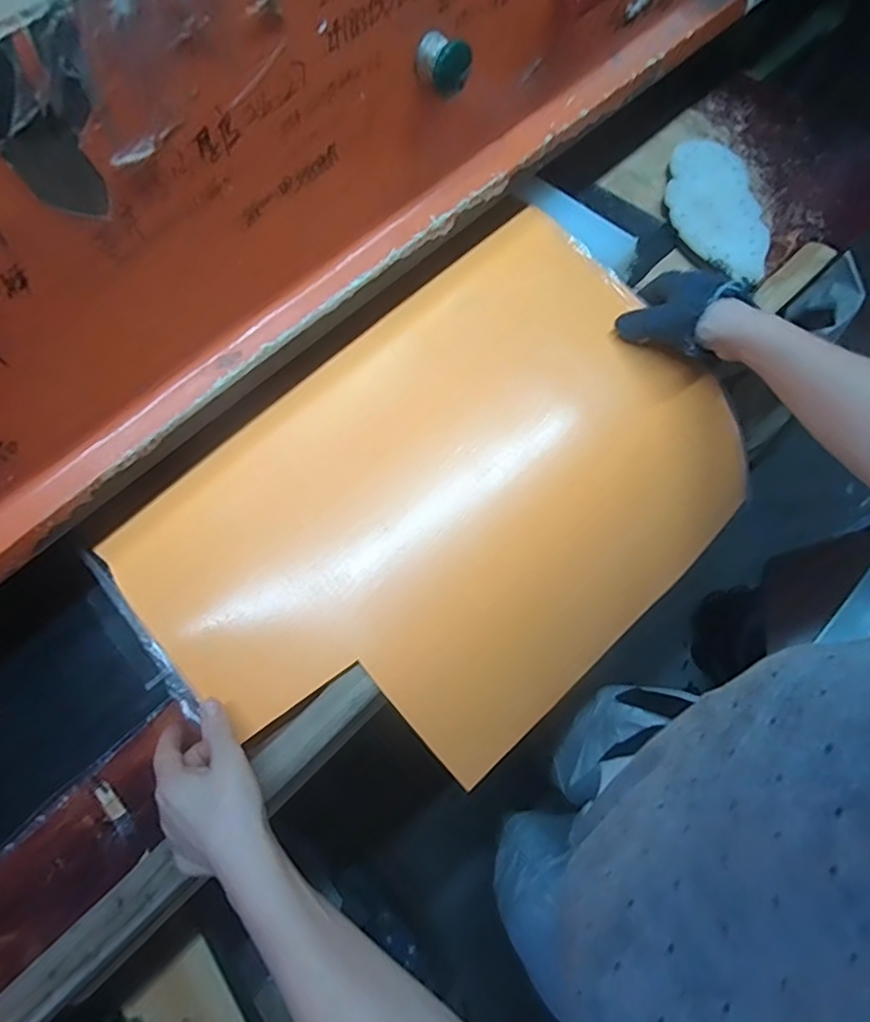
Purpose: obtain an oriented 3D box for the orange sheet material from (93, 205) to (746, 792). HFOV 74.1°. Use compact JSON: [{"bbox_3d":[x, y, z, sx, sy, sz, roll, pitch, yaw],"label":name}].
[{"bbox_3d":[0.025,0.004,0.580,0.514,0.188,0.372,-39,71,-12],"label":"orange sheet material"}]

